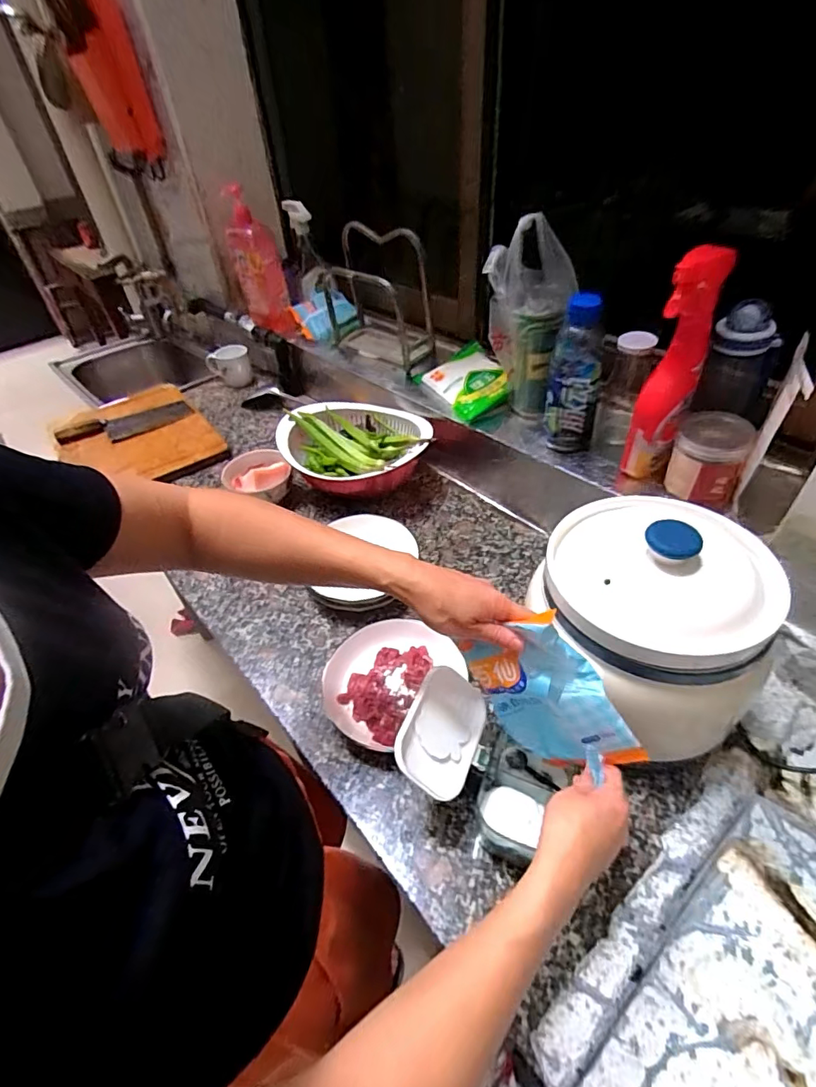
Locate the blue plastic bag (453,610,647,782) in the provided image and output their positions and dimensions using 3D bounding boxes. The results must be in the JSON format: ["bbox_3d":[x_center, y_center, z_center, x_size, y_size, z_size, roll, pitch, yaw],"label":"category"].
[{"bbox_3d":[0.123,0.135,0.444,0.151,0.107,0.045,56,38,-4],"label":"blue plastic bag"}]

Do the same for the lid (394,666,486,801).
[{"bbox_3d":[0.035,0.181,0.479,0.081,0.007,0.115,42,48,-10],"label":"lid"}]

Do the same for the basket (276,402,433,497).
[{"bbox_3d":[-0.096,-0.160,0.903,0.272,0.113,0.220,19,50,22],"label":"basket"}]

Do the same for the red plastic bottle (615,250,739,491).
[{"bbox_3d":[0.323,-0.204,0.612,0.059,0.280,0.073,18,49,21],"label":"red plastic bottle"}]

